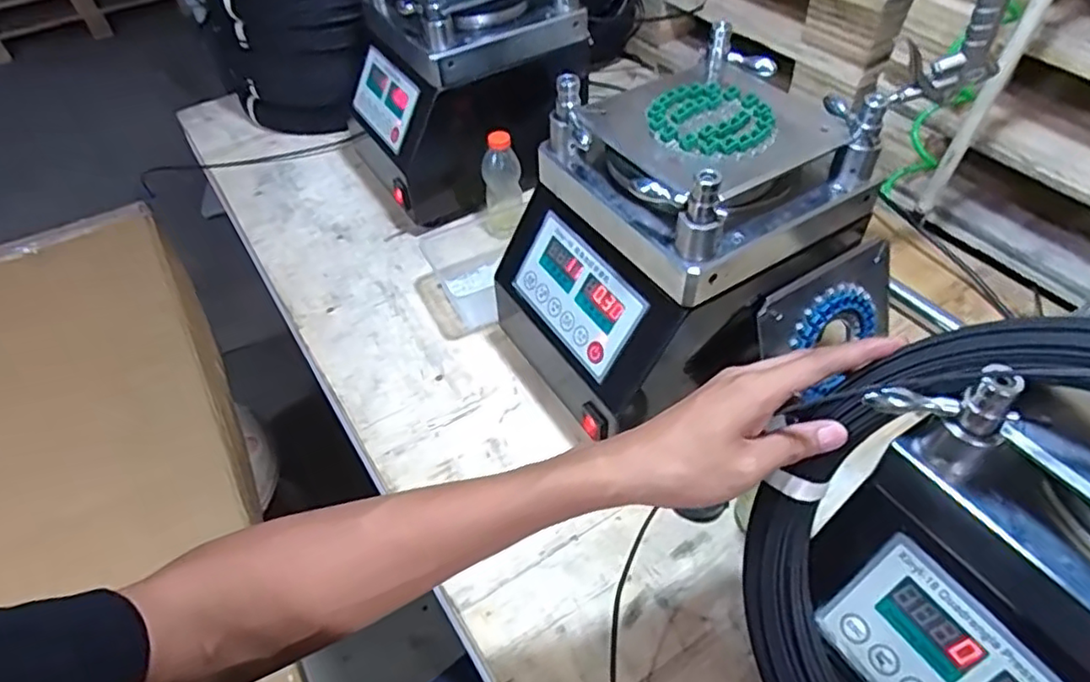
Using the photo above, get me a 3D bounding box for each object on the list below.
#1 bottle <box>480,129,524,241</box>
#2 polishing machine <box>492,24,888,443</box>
[{"bbox_3d":[-0.056,-0.194,0.828,0.052,0.134,0.041,-7,49,-2],"label":"bottle"},{"bbox_3d":[0.118,-0.090,0.629,0.269,0.286,0.223,-26,52,-17],"label":"polishing machine"}]

